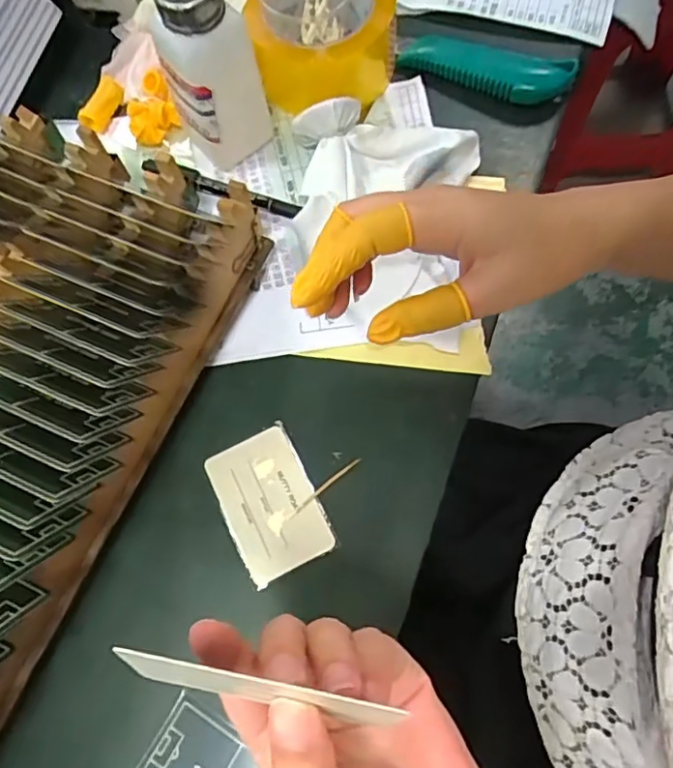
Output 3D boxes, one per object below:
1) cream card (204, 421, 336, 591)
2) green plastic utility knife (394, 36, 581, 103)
[{"bbox_3d":[-0.042,0.073,0.361,0.054,0.004,0.084,-27,72,-5],"label":"cream card"},{"bbox_3d":[0.114,-0.242,0.446,0.129,0.026,0.042,17,73,8],"label":"green plastic utility knife"}]

